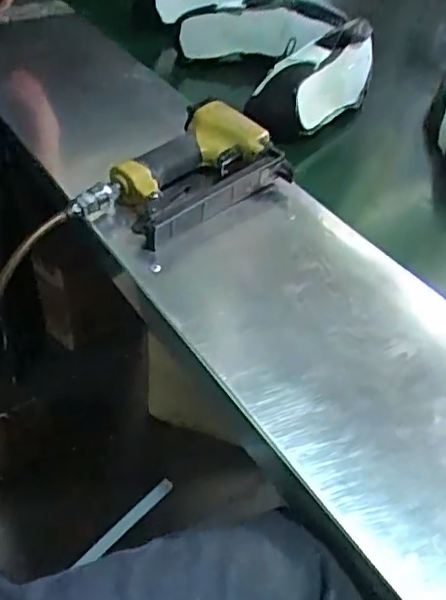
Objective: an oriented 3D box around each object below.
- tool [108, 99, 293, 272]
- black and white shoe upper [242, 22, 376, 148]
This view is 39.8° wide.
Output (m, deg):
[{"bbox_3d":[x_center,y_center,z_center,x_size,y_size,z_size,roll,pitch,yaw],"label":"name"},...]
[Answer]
[{"bbox_3d":[-0.030,-0.128,0.631,0.130,0.052,0.206,29,50,23],"label":"tool"},{"bbox_3d":[0.126,-0.300,0.838,0.090,0.089,0.240,34,52,27],"label":"black and white shoe upper"}]

